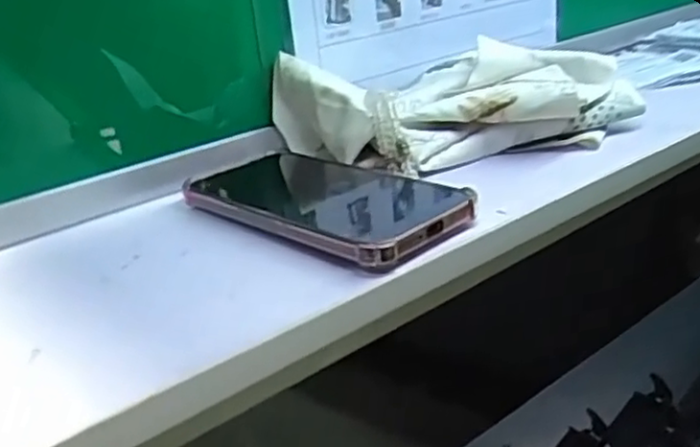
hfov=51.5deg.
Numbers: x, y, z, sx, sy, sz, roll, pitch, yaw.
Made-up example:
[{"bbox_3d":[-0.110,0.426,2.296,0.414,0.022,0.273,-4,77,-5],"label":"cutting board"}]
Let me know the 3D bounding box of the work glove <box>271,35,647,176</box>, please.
[{"bbox_3d":[0.079,-0.084,0.495,0.246,0.062,0.118,-12,22,-12],"label":"work glove"}]

